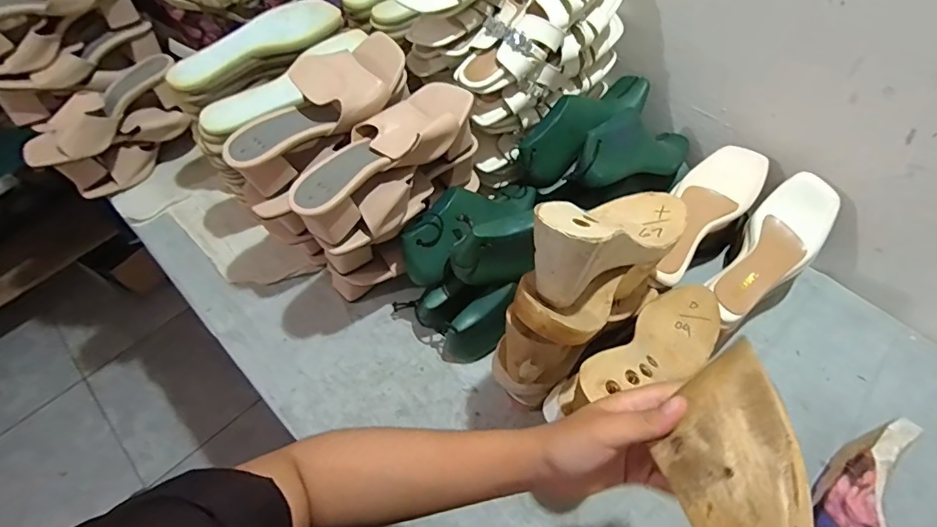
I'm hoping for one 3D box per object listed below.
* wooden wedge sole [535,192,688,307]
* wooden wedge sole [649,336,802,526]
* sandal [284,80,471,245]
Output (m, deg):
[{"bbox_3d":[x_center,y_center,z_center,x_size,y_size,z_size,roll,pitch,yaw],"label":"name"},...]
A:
[{"bbox_3d":[0.129,-0.017,0.458,0.083,0.083,0.230,43,35,23],"label":"wooden wedge sole"},{"bbox_3d":[0.146,0.139,0.227,0.063,0.061,0.220,4,36,2],"label":"wooden wedge sole"},{"bbox_3d":[-0.097,-0.126,0.541,0.231,0.070,0.086,-39,66,-21],"label":"sandal"}]

